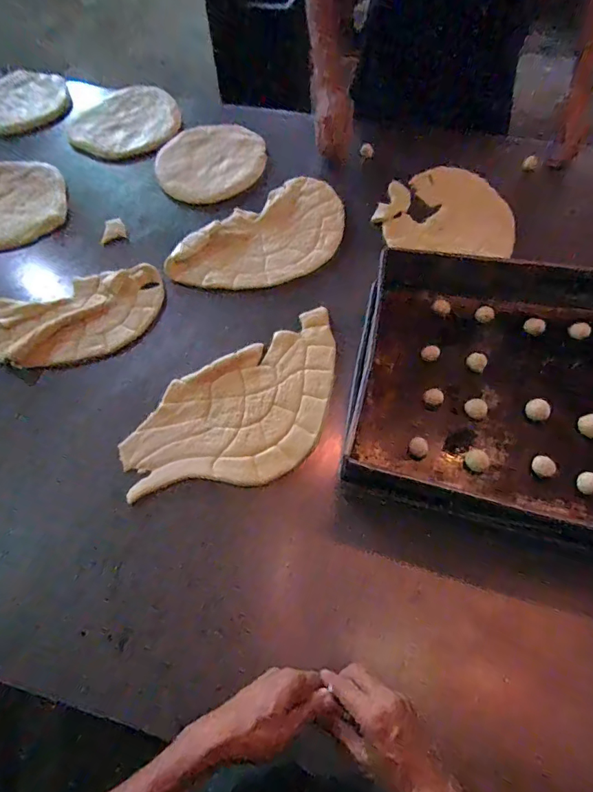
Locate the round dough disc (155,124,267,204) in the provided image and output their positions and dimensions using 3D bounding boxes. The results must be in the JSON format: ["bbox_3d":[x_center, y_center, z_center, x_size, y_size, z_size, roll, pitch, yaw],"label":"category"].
[{"bbox_3d":[-0.195,-0.517,0.983,0.239,0.010,0.227,-1,64,1],"label":"round dough disc"}]

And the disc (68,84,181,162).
[{"bbox_3d":[-0.398,-0.674,1.090,0.223,0.024,0.302,20,61,6],"label":"disc"}]

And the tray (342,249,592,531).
[{"bbox_3d":[0.542,0.009,0.585,0.916,0.084,0.411,9,66,11],"label":"tray"}]

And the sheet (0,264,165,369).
[{"bbox_3d":[-0.401,-0.139,0.794,0.333,0.023,0.179,-17,62,-7],"label":"sheet"}]

